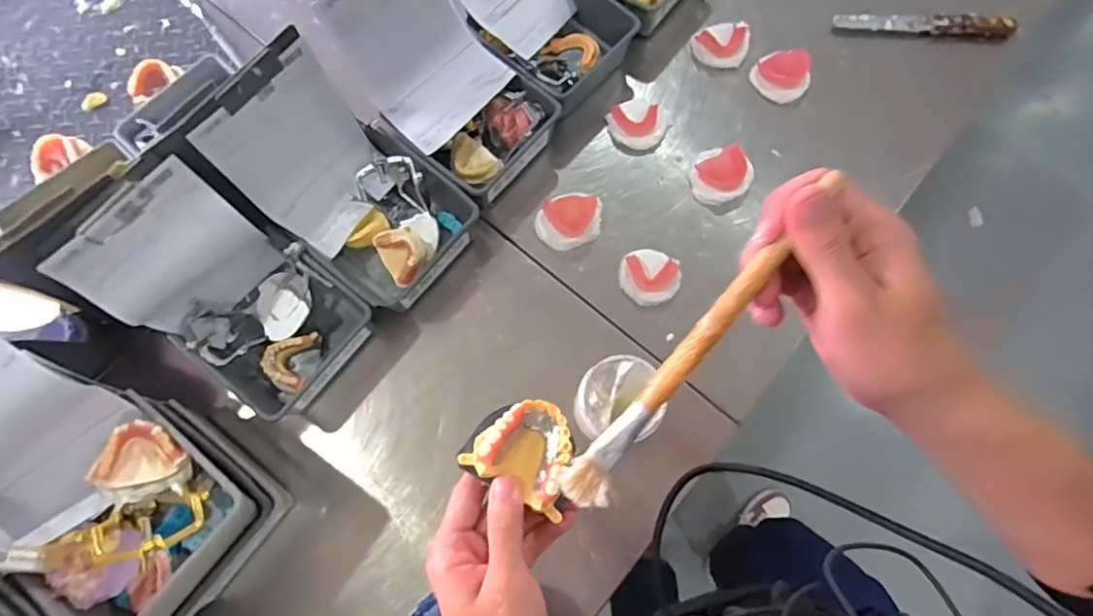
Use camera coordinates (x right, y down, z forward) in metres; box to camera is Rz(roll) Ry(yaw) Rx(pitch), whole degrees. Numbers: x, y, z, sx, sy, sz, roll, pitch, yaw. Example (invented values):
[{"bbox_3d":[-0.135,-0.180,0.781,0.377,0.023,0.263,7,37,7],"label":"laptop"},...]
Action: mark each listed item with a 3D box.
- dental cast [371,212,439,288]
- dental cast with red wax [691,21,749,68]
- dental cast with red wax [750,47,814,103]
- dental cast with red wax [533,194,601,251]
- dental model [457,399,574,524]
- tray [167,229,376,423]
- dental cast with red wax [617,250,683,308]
[{"bbox_3d":[-0.159,-0.074,0.655,0.076,0.033,0.072,-31,76,-8],"label":"dental cast"},{"bbox_3d":[0.243,-0.359,0.765,0.077,0.026,0.060,-9,74,-2],"label":"dental cast with red wax"},{"bbox_3d":[0.321,-0.313,0.748,0.072,0.023,0.063,-17,75,-4],"label":"dental cast with red wax"},{"bbox_3d":[0.028,-0.110,0.695,0.082,0.021,0.066,-10,74,-2],"label":"dental cast with red wax"},{"bbox_3d":[-0.013,0.084,0.339,0.065,0.023,0.055,29,77,8],"label":"dental model"},{"bbox_3d":[-0.301,0.022,0.639,0.168,0.068,0.161,37,78,10],"label":"tray"},{"bbox_3d":[0.126,-0.040,0.676,0.073,0.021,0.068,0,74,1],"label":"dental cast with red wax"}]

